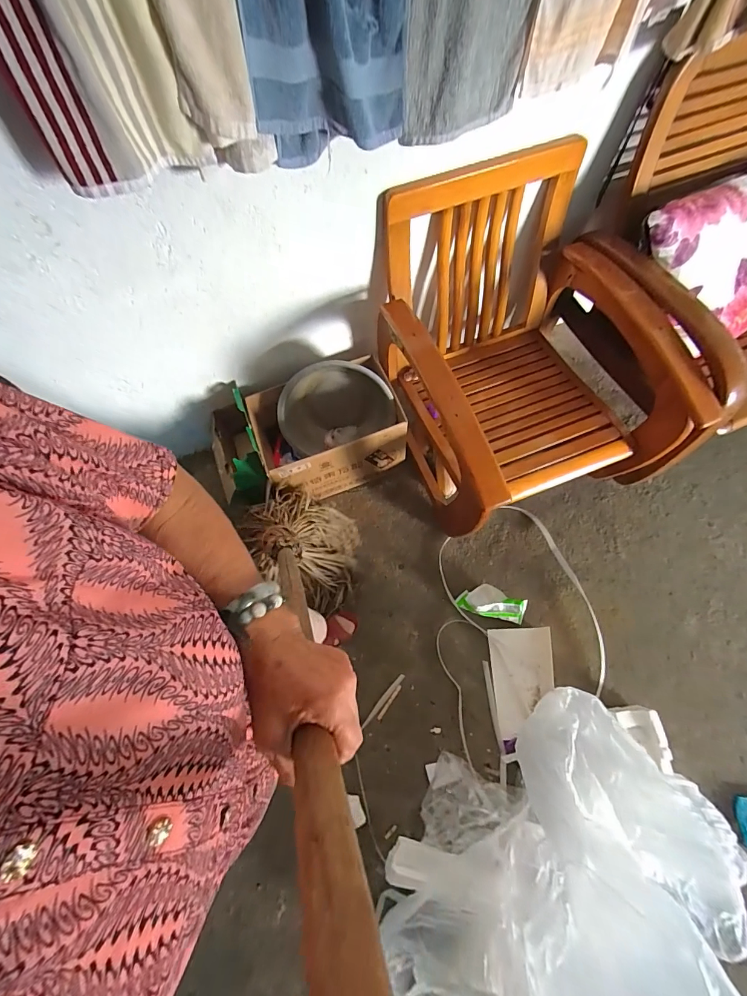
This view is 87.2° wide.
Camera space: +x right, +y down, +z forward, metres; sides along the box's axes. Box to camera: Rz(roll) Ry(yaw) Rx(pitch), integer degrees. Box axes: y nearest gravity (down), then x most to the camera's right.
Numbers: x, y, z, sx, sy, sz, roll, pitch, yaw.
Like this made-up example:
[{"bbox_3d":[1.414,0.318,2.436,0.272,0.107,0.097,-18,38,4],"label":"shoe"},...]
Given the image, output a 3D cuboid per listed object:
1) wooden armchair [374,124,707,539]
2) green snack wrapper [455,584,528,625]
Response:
[{"bbox_3d":[0.433,-0.393,1.109,0.713,0.589,0.785,-20,72,-8],"label":"wooden armchair"},{"bbox_3d":[0.355,0.313,1.187,0.198,0.051,0.096,11,71,6],"label":"green snack wrapper"}]

